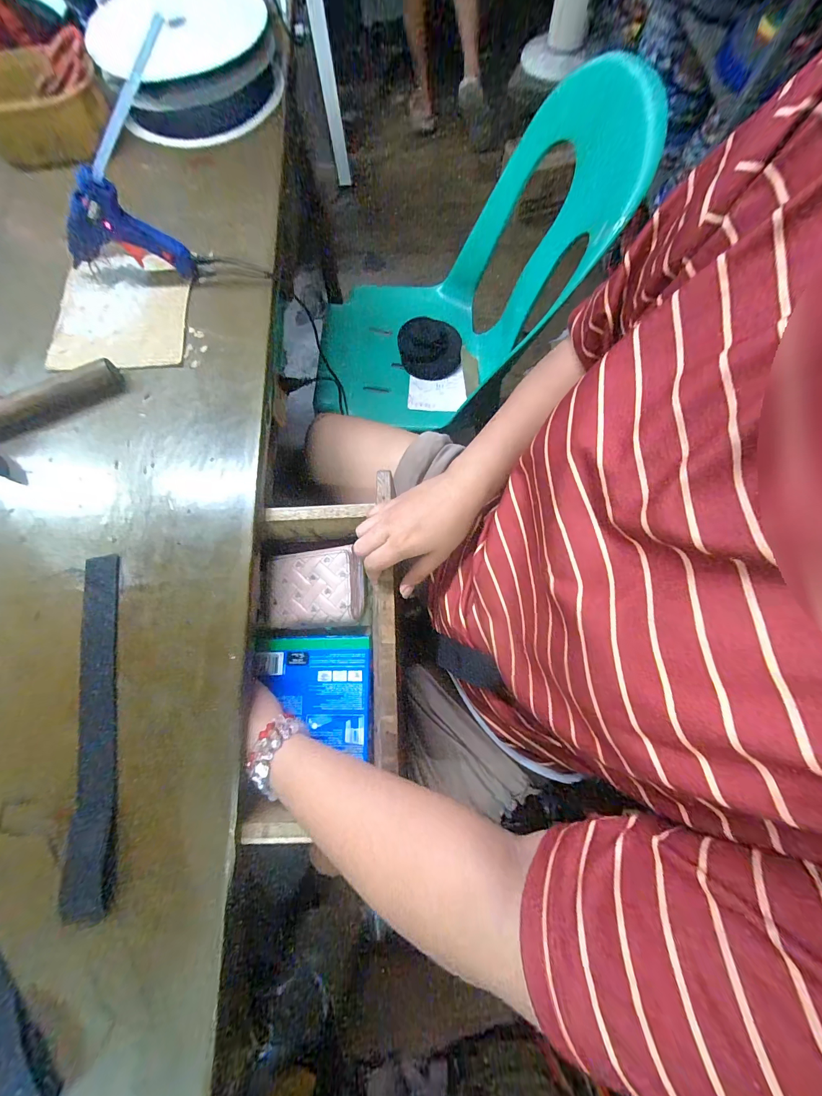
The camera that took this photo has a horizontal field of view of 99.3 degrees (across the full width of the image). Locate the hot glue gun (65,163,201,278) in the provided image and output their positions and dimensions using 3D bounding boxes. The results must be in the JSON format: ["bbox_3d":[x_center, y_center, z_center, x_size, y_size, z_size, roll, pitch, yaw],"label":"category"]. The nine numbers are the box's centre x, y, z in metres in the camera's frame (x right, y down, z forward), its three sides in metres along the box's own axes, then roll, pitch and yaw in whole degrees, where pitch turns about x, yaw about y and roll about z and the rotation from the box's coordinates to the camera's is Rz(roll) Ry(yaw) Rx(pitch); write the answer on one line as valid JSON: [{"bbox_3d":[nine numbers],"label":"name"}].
[{"bbox_3d":[-0.330,-0.359,0.394,0.132,0.096,0.024,-2,74,2],"label":"hot glue gun"}]

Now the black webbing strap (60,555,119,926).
[{"bbox_3d":[-0.271,0.141,0.300,0.036,0.008,0.278,-14,74,-1],"label":"black webbing strap"}]

